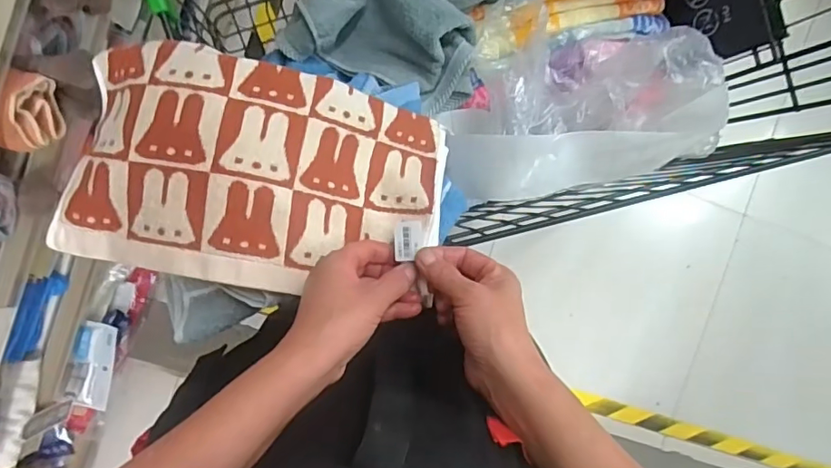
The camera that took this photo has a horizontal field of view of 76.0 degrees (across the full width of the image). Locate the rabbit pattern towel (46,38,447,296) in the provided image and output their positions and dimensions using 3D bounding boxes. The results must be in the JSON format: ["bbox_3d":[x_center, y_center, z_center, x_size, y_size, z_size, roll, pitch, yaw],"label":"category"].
[{"bbox_3d":[-0.127,-0.050,0.450,0.303,0.067,0.179,9,93,-8],"label":"rabbit pattern towel"}]

